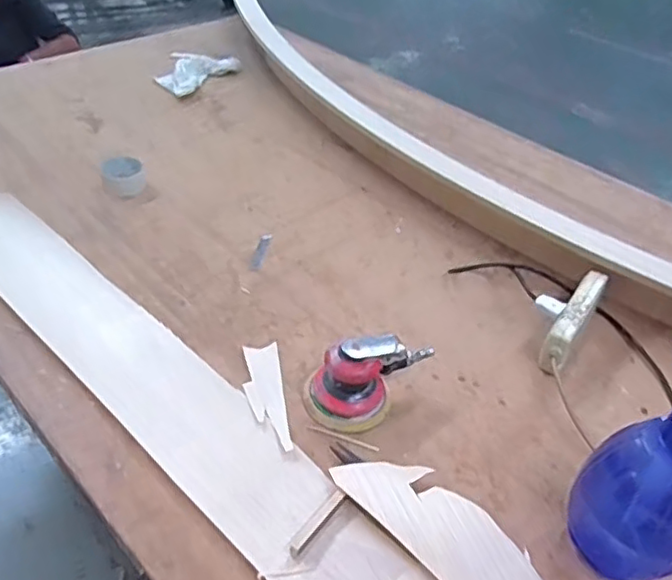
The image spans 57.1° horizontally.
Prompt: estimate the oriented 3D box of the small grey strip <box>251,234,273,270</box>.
[{"bbox_3d":[-0.130,-0.068,1.076,0.020,0.005,0.109,8,42,3],"label":"small grey strip"}]

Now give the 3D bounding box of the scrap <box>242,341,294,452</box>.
[{"bbox_3d":[-0.095,0.140,0.835,0.051,0.004,0.177,-4,42,-11],"label":"scrap"}]

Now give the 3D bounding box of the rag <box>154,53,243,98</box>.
[{"bbox_3d":[-0.349,-0.537,1.538,0.176,0.027,0.222,8,42,2],"label":"rag"}]

